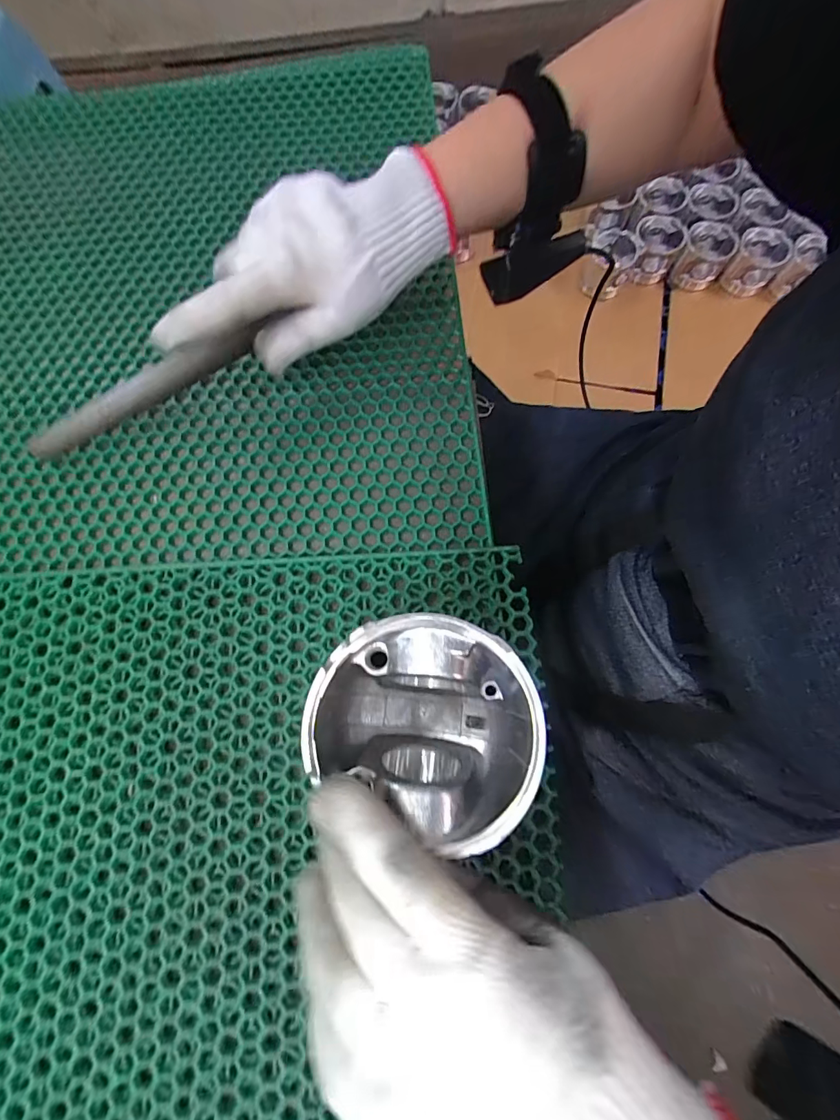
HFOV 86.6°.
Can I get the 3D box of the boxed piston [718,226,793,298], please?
[{"bbox_3d":[0.652,-0.582,0.872,0.088,0.066,0.099,37,80,8],"label":"boxed piston"}]

